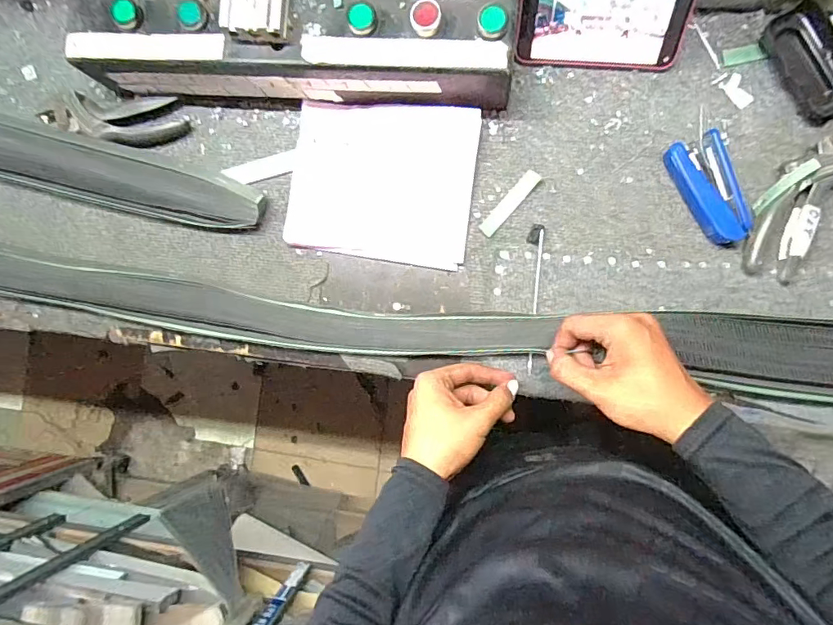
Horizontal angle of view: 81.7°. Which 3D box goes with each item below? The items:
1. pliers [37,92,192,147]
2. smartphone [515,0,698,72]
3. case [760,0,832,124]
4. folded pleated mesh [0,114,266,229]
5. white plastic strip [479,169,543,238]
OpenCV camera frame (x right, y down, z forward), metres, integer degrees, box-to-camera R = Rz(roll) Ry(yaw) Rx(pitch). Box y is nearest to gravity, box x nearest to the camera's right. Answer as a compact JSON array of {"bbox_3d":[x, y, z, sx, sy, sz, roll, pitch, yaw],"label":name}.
[{"bbox_3d":[-0.345,-0.219,0.549,0.166,0.020,0.055,3,92,7],"label":"pliers"},{"bbox_3d":[0.185,-0.290,0.480,0.165,0.009,0.083,6,133,6],"label":"smartphone"},{"bbox_3d":[0.387,-0.242,0.469,0.050,0.022,0.109,-27,89,7],"label":"case"},{"bbox_3d":[-0.583,-0.218,0.582,0.845,0.030,0.080,16,94,6],"label":"folded pleated mesh"},{"bbox_3d":[0.100,-0.117,0.516,0.017,0.004,0.083,42,96,4],"label":"white plastic strip"}]

